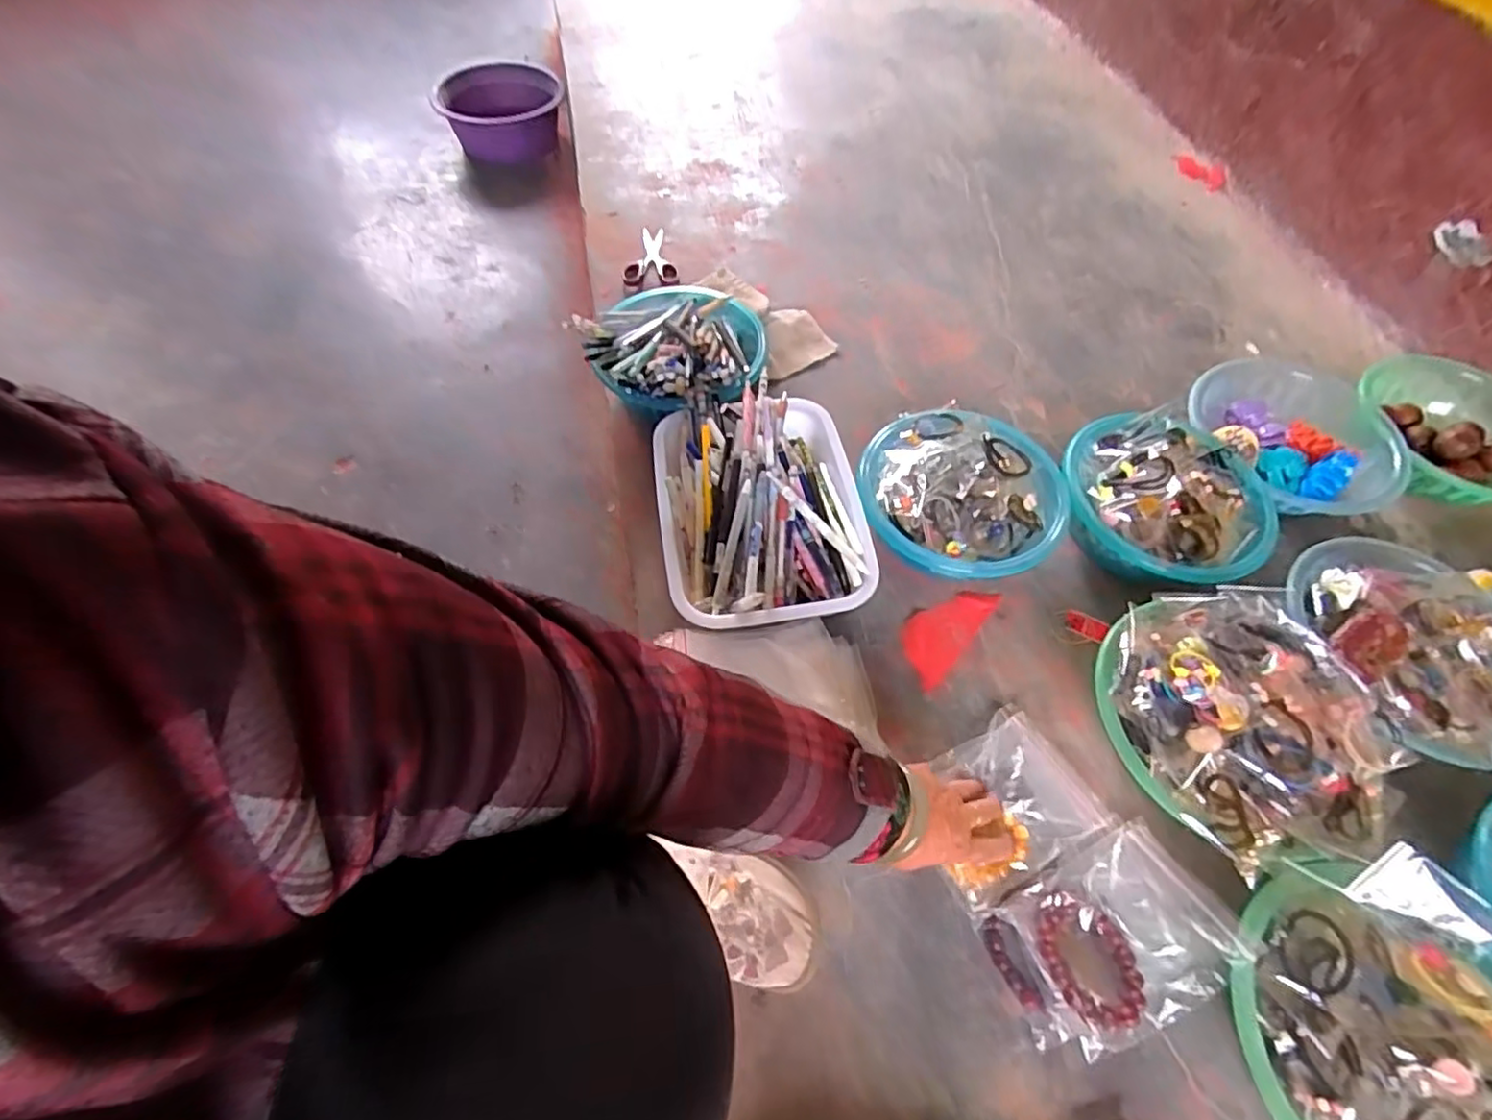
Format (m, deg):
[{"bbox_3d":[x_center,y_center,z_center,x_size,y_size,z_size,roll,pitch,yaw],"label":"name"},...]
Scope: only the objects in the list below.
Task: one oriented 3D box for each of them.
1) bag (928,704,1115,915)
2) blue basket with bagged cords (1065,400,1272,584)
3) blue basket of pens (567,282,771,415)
[{"bbox_3d":[0.237,0.222,0.594,0.160,0.020,0.125,-26,64,-17],"label":"bag"},{"bbox_3d":[0.473,-0.068,0.739,0.220,0.104,0.213,1,59,-3],"label":"blue basket with bagged cords"},{"bbox_3d":[-0.080,-0.274,0.843,0.224,0.102,0.232,22,61,10],"label":"blue basket of pens"}]

